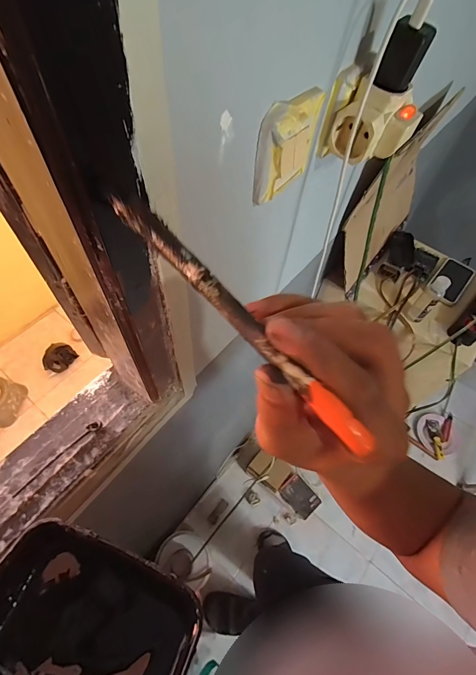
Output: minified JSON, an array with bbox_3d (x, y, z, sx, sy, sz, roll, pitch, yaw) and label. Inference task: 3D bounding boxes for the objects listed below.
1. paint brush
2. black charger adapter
[{"bbox_3d":[-0.004,-0.013,0.155,0.011,0.010,0.165,-37,74,-23],"label":"paint brush"},{"bbox_3d":[0.149,-0.252,0.301,0.033,0.049,0.025,24,60,10],"label":"black charger adapter"}]

